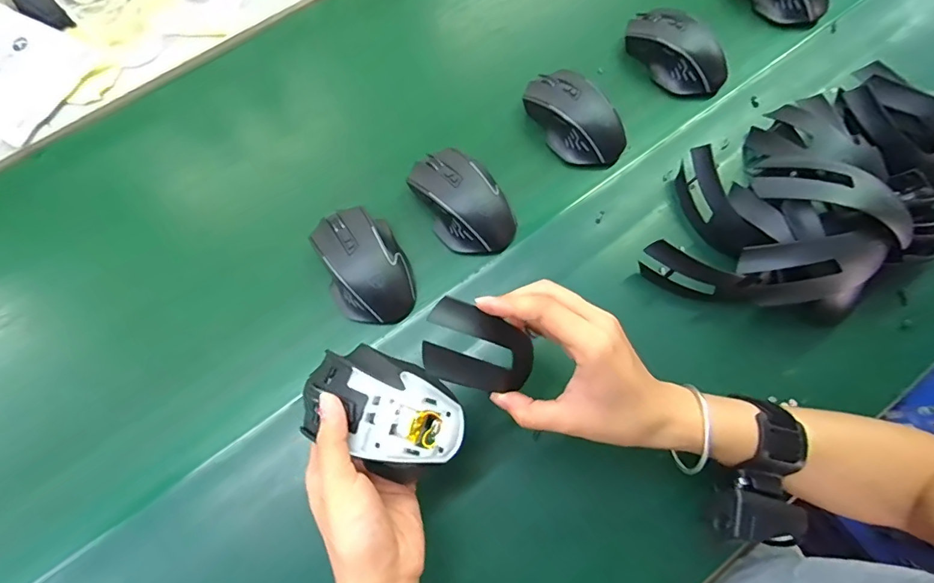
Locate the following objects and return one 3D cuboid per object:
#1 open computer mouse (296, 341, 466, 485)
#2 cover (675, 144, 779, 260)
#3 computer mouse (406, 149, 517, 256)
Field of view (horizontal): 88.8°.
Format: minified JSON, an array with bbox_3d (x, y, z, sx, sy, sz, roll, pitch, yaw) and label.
[{"bbox_3d":[-0.058,0.076,0.315,0.111,0.029,0.067,24,73,10],"label":"open computer mouse"},{"bbox_3d":[0.220,-0.077,0.426,0.023,0.048,0.104,-21,71,-5],"label":"cover"},{"bbox_3d":[-0.004,-0.088,0.452,0.069,0.035,0.111,-31,72,-9],"label":"computer mouse"}]

